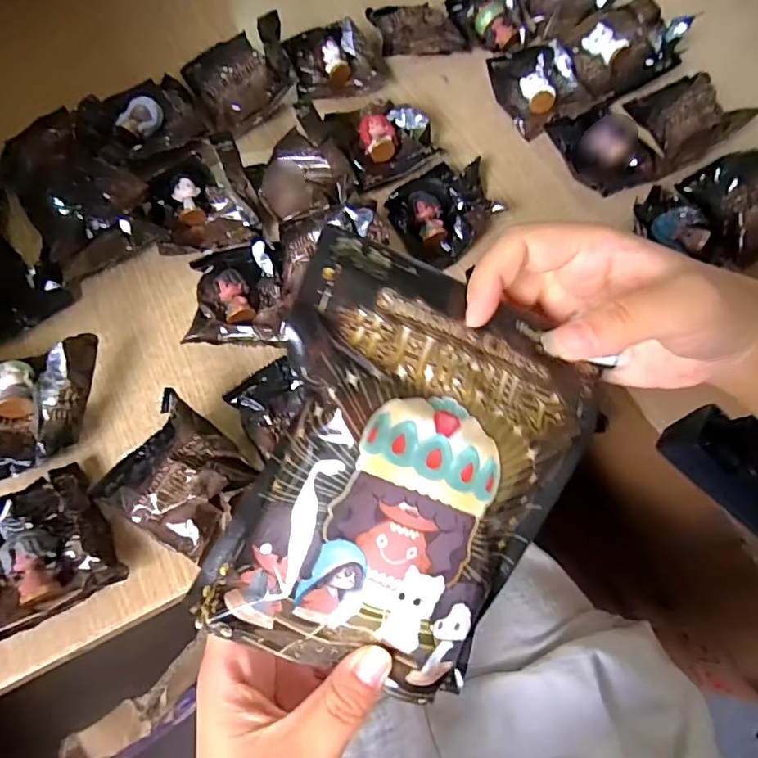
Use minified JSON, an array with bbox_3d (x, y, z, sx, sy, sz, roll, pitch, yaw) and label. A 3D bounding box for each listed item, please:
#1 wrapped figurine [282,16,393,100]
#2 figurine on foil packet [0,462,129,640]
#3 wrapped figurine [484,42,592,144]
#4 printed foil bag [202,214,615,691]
[{"bbox_3d":[-0.040,-0.298,0.480,0.086,0.033,0.075,-12,67,-7],"label":"wrapped figurine"},{"bbox_3d":[-0.203,0.101,0.305,0.076,0.035,0.076,-31,71,-14],"label":"figurine on foil packet"},{"bbox_3d":[0.149,-0.264,0.471,0.076,0.029,0.076,-20,68,-10],"label":"wrapped figurine"},{"bbox_3d":[0.012,0.036,0.194,0.122,0.024,0.151,24,83,-11],"label":"printed foil bag"}]

